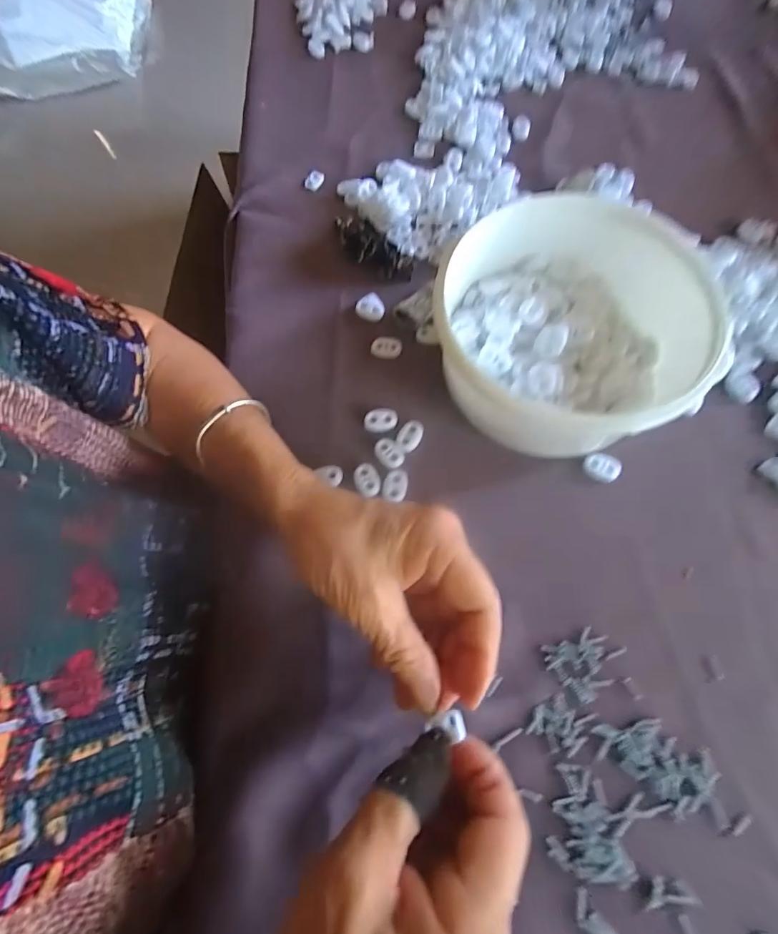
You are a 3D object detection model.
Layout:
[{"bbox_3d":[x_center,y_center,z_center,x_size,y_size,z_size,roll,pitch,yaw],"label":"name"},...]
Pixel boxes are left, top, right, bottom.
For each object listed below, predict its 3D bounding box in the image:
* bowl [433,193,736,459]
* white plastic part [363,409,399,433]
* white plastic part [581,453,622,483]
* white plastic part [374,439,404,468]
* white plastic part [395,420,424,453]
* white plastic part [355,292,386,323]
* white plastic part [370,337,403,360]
[{"bbox_3d":[0.119,-0.087,0.278,0.152,0.073,0.157,-1,71,2],"label":"bowl"},{"bbox_3d":[-0.006,-0.034,0.301,0.023,0.004,0.015,-3,70,1],"label":"white plastic part"},{"bbox_3d":[0.142,0.001,0.284,0.024,0.004,0.018,14,72,7],"label":"white plastic part"},{"bbox_3d":[0.000,-0.010,0.294,0.016,0.004,0.022,-43,74,-12],"label":"white plastic part"},{"bbox_3d":[0.015,-0.022,0.299,0.015,0.004,0.023,28,74,12],"label":"white plastic part"},{"bbox_3d":[-0.014,-0.124,0.334,0.021,0.004,0.022,-1,71,2],"label":"white plastic part"},{"bbox_3d":[-0.002,-0.090,0.322,0.023,0.004,0.016,1,71,3],"label":"white plastic part"}]

